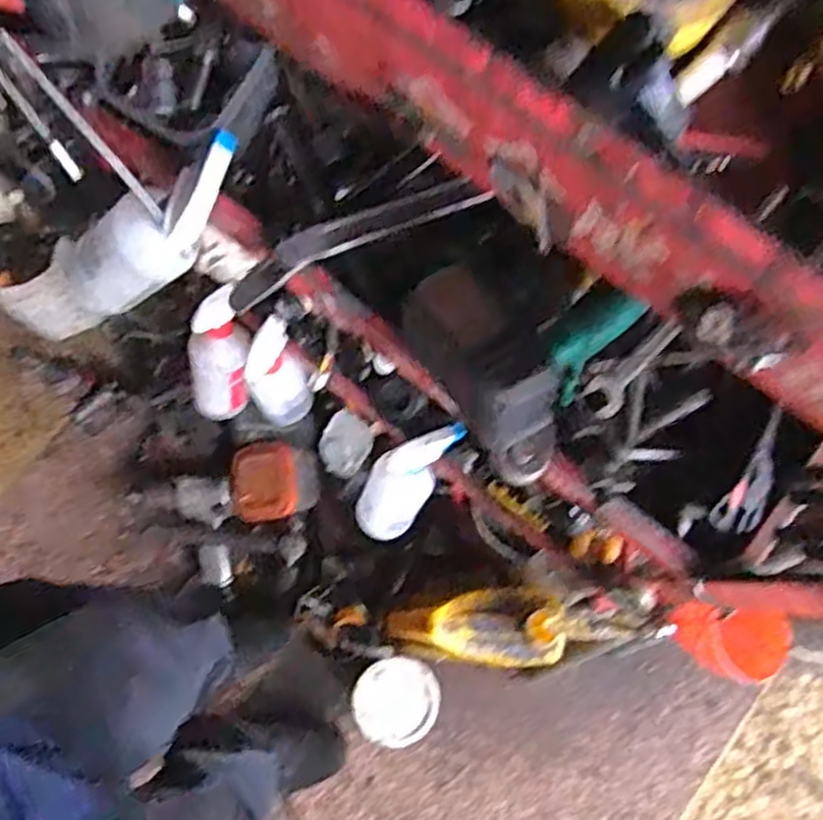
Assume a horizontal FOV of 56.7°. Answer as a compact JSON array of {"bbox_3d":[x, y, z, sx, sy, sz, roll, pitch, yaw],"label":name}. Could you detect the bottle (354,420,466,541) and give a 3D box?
[{"bbox_3d":[-0.015,0.090,0.904,0.073,0.228,0.051,37,44,7],"label":"bottle"}]

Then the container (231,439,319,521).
[{"bbox_3d":[-0.221,0.110,1.210,0.128,0.062,0.122,-14,91,16],"label":"container"}]

